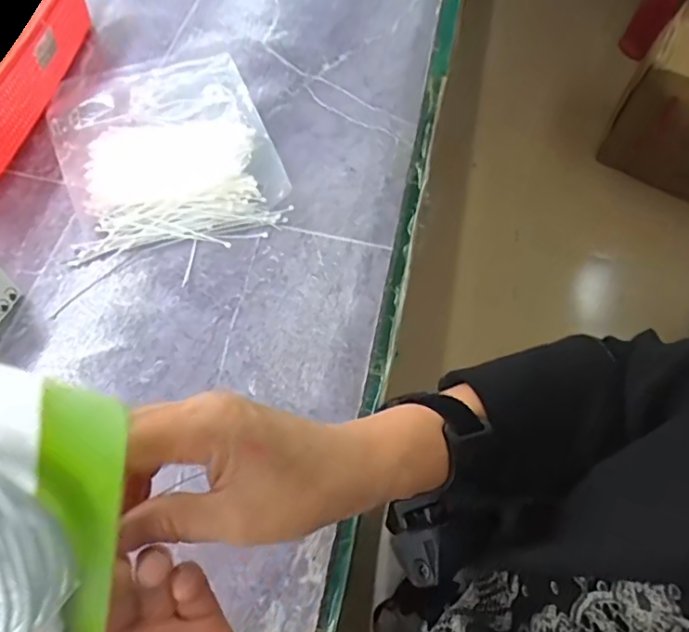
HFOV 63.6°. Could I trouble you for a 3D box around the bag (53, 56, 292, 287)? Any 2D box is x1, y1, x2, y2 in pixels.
[{"bbox_3d":[-0.176,-0.174,0.545,0.192,0.026,0.267,-13,62,-12],"label":"bag"}]

